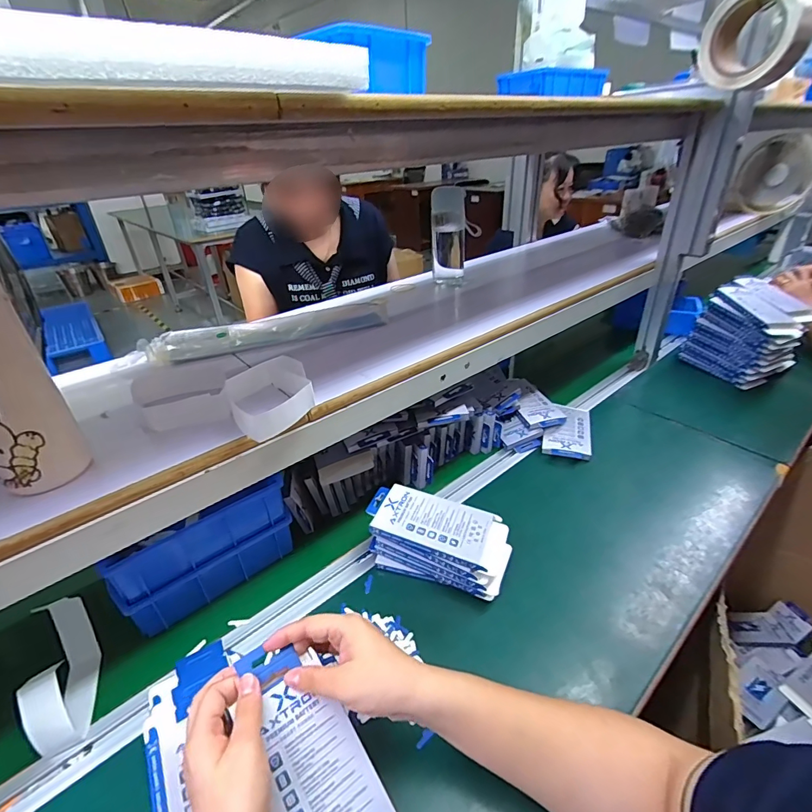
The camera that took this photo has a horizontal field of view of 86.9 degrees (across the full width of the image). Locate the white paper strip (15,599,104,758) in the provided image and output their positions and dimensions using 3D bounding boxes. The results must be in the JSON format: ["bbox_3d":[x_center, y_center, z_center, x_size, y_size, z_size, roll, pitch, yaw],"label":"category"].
[{"bbox_3d":[-0.342,0.267,0.426,0.039,0.072,0.124,-14,33,-17],"label":"white paper strip"}]

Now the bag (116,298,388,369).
[{"bbox_3d":[-0.197,-0.104,0.608,0.352,0.030,0.067,-14,33,-17],"label":"bag"}]

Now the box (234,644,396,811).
[{"bbox_3d":[-0.074,0.285,0.343,0.078,0.013,0.185,-21,62,-26],"label":"box"}]

